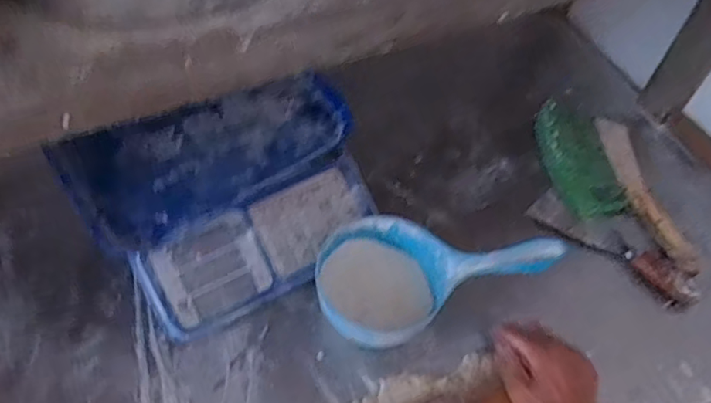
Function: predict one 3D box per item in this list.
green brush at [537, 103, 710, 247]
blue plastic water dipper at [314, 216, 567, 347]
[{"bbox_3d":[0.283,-0.060,0.732,0.075,0.030,0.177,-7,55,-9],"label":"green brush"},{"bbox_3d":[0.076,0.075,0.586,0.227,0.106,0.124,-2,55,-6],"label":"blue plastic water dipper"}]

